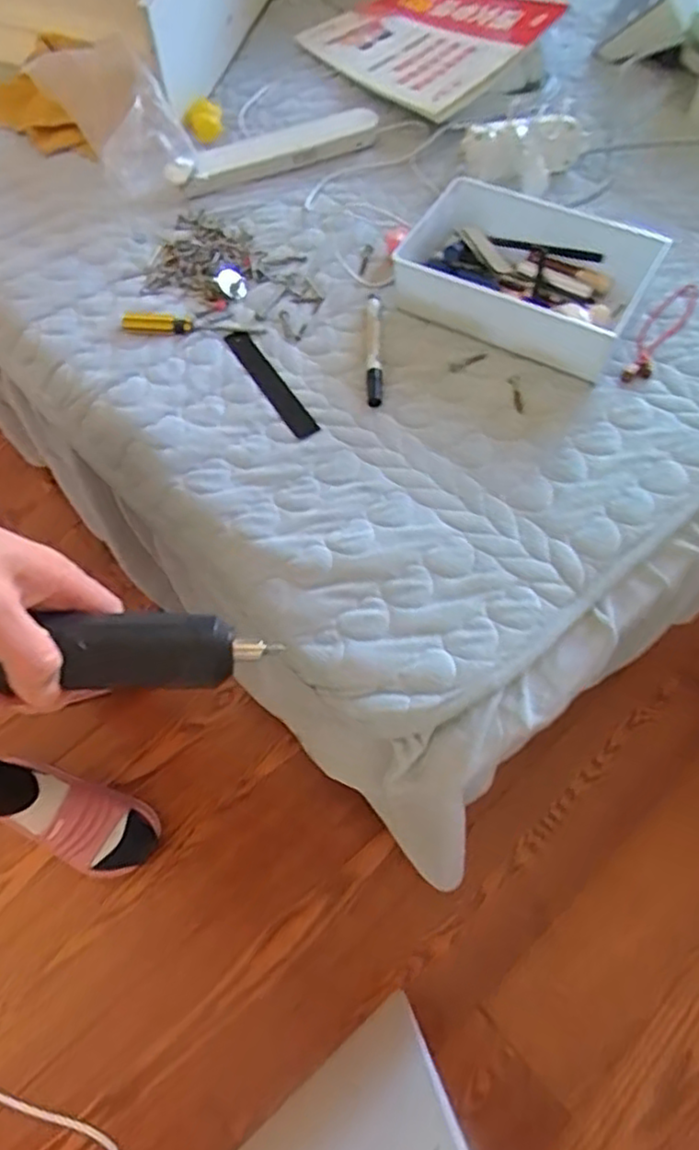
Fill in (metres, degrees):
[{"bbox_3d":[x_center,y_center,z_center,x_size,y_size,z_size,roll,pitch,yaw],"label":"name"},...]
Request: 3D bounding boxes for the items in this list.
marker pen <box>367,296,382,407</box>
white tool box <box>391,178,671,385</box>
[{"bbox_3d":[0.023,-0.217,0.669,0.013,0.013,0.134,0,66,1],"label":"marker pen"},{"bbox_3d":[0.162,-0.296,0.680,0.233,0.062,0.153,29,70,13],"label":"white tool box"}]

